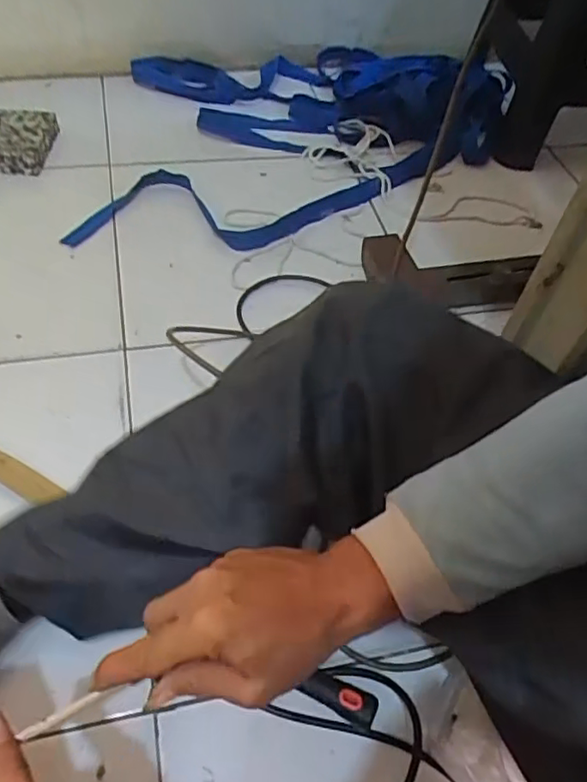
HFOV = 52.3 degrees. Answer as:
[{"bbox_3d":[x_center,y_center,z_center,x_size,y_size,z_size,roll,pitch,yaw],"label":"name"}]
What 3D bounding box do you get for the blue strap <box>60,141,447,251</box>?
[{"bbox_3d":[-0.012,-0.297,0.920,0.653,0.034,0.190,-14,55,-15],"label":"blue strap"}]

